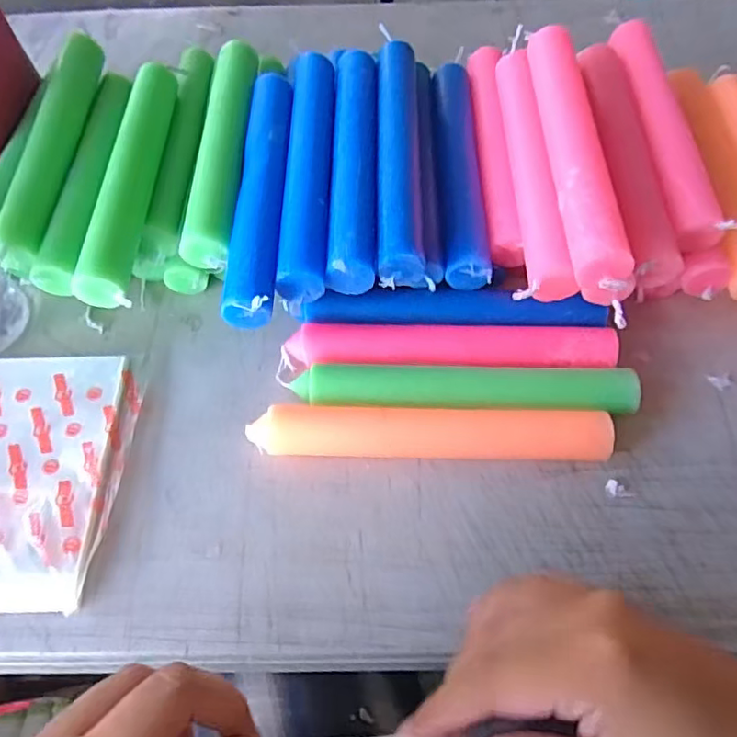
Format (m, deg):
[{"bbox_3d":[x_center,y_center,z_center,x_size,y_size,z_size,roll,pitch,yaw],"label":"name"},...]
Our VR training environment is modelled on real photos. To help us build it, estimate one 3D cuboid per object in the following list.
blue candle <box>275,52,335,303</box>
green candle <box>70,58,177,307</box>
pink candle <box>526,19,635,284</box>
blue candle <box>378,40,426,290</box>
[{"bbox_3d":[-0.038,-0.136,0.385,0.027,0.020,0.207,0,61,1],"label":"blue candle"},{"bbox_3d":[-0.151,-0.124,0.372,0.025,0.025,0.189,-1,61,1],"label":"green candle"},{"bbox_3d":[0.120,-0.135,0.345,0.026,0.023,0.199,0,61,1],"label":"pink candle"},{"bbox_3d":[0.020,-0.144,0.385,0.026,0.022,0.204,0,61,1],"label":"blue candle"}]

